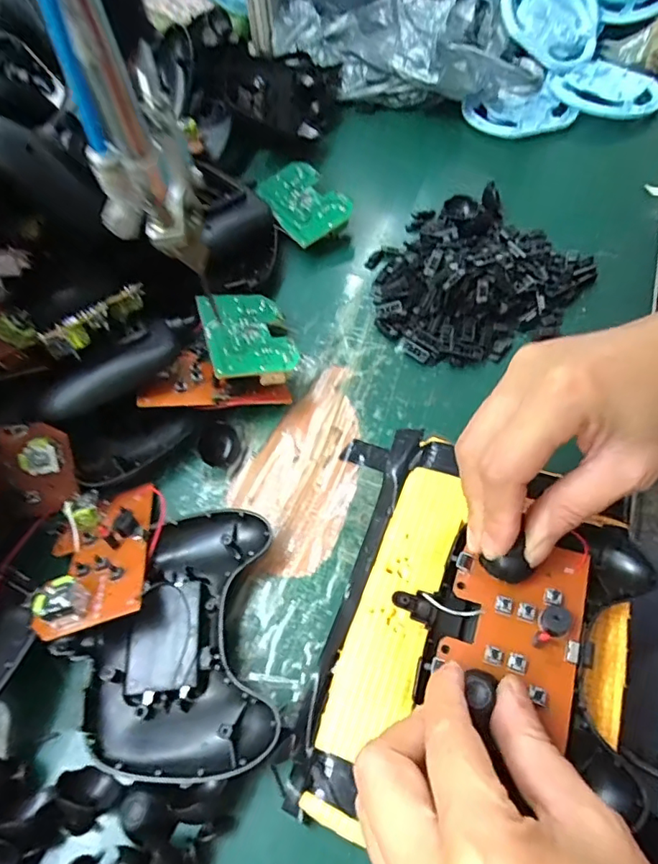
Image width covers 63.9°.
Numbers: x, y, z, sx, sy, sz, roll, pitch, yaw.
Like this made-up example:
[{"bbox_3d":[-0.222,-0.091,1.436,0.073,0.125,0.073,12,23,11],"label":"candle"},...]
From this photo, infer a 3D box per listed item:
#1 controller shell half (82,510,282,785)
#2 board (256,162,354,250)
[{"bbox_3d":[-0.072,0.101,0.265,0.087,0.021,0.122,-7,58,0],"label":"controller shell half"},{"bbox_3d":[-0.021,-0.189,0.430,0.053,0.006,0.085,-34,63,-5],"label":"board"}]

